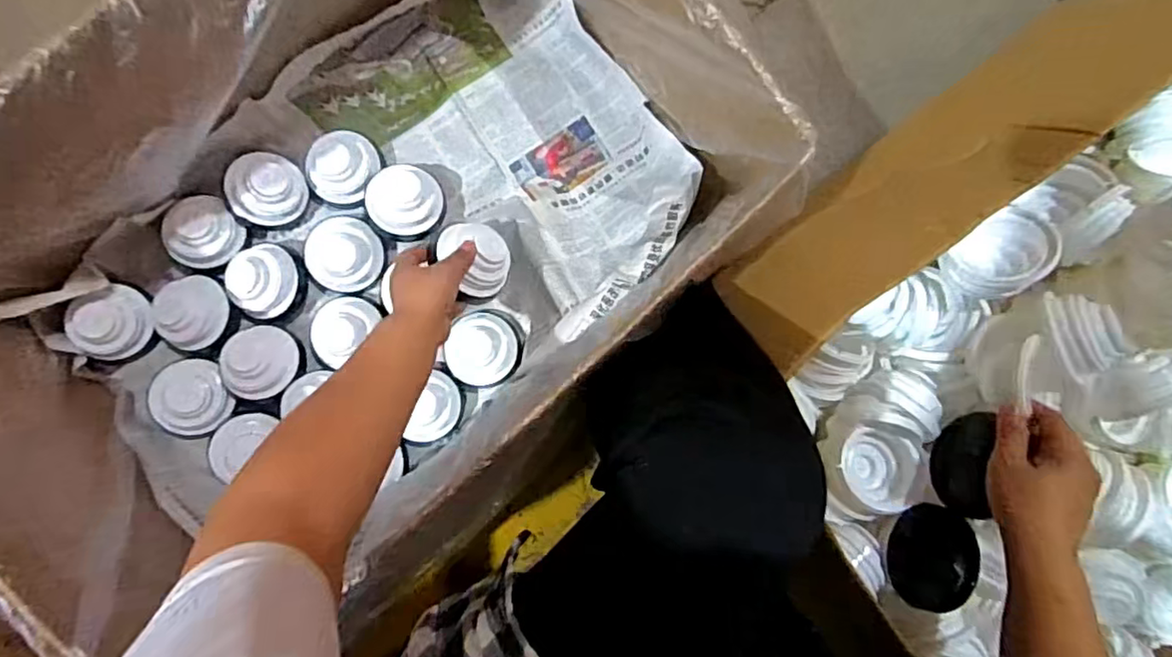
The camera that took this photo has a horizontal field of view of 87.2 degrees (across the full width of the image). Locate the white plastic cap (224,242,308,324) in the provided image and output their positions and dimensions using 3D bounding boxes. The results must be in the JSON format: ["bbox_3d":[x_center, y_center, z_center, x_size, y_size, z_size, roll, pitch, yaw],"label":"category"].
[{"bbox_3d":[-0.350,-0.049,0.675,0.076,0.036,0.083,0,89,-6],"label":"white plastic cap"}]

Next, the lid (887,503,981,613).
[{"bbox_3d":[0.306,0.201,0.538,0.086,0.007,0.085,0,89,-6],"label":"lid"}]

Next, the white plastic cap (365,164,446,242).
[{"bbox_3d":[-0.203,-0.139,0.694,0.083,0.049,0.077,11,88,-6],"label":"white plastic cap"}]

